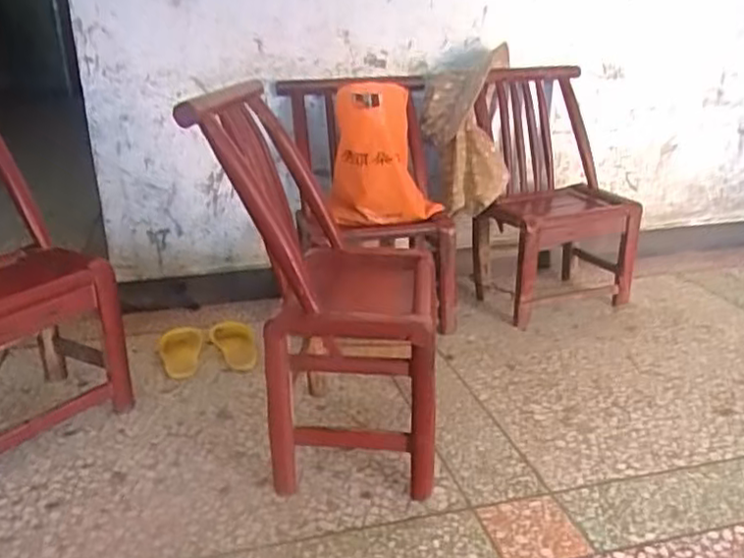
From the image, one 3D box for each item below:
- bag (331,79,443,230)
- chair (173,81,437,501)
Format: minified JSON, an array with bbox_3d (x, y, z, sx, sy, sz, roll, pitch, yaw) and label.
[{"bbox_3d":[0.022,-0.307,1.689,0.248,0.330,0.167,-1,21,-1],"label":"bag"},{"bbox_3d":[-0.066,0.003,1.228,0.339,0.660,0.379,-1,21,3],"label":"chair"}]

